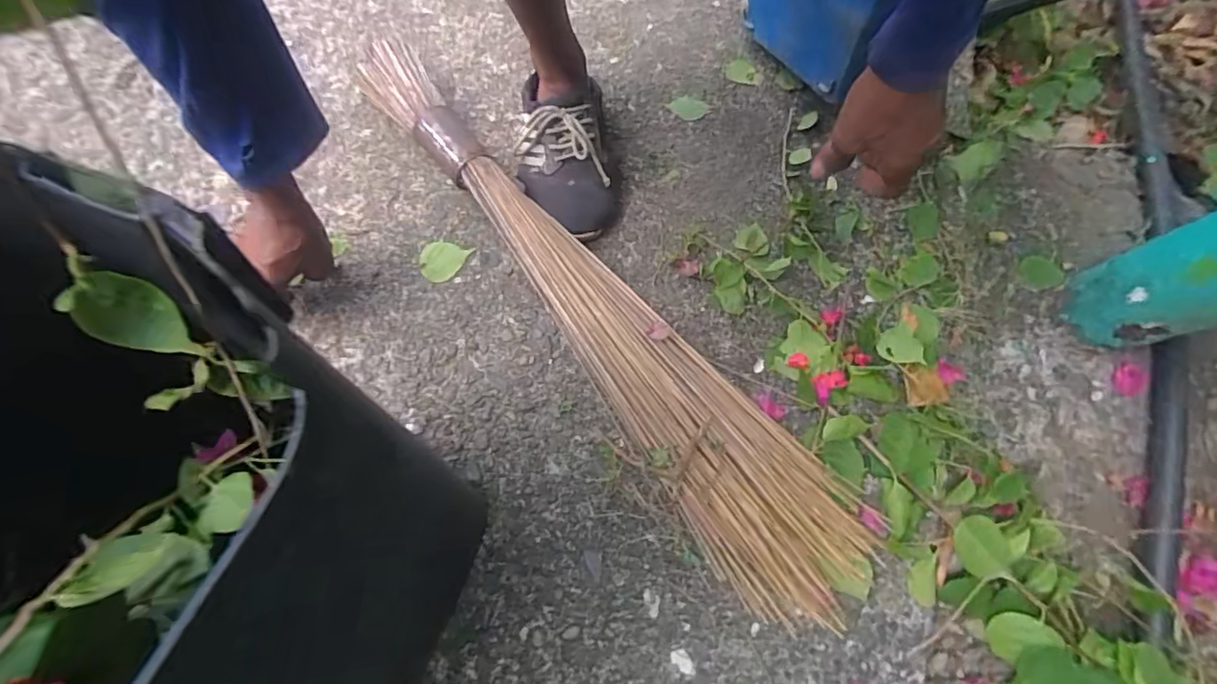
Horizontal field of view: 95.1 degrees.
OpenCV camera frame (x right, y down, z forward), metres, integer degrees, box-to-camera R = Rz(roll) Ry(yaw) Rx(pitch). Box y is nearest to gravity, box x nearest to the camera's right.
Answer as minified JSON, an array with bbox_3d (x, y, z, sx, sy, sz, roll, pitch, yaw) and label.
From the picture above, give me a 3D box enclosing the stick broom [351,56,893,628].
[{"bbox_3d":[-0.040,-0.038,0.578,0.122,0.046,0.750,-41,78,-10],"label":"stick broom"}]

